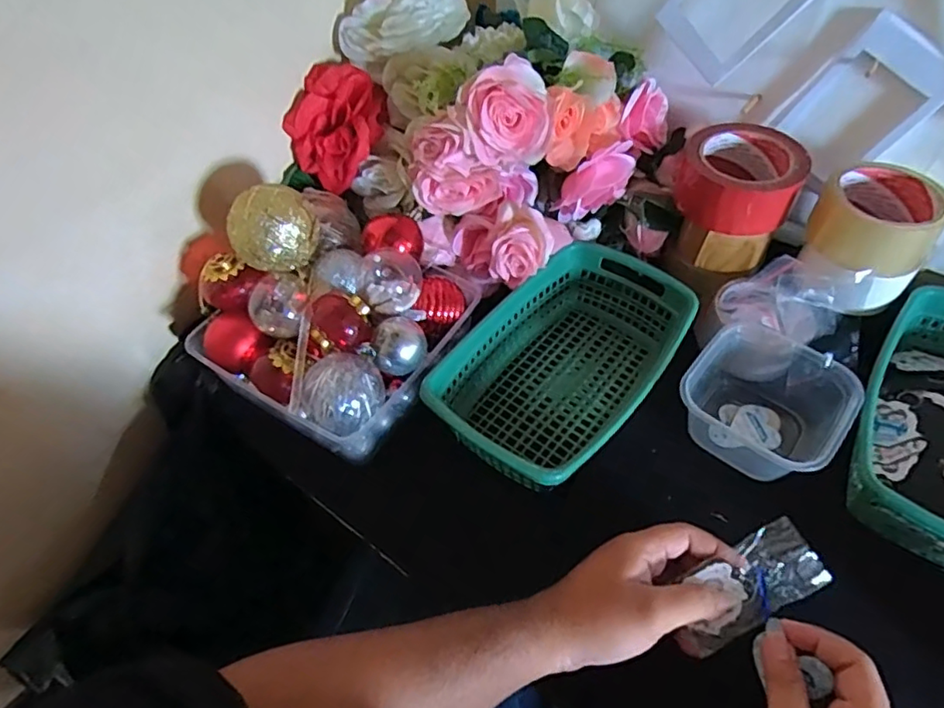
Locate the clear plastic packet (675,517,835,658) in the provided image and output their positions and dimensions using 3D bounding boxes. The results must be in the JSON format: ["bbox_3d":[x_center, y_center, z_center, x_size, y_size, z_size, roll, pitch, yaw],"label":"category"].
[{"bbox_3d":[0.176,0.154,0.385,0.103,0.005,0.047,-35,74,8],"label":"clear plastic packet"}]

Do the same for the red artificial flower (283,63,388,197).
[{"bbox_3d":[-0.132,-0.226,0.583,0.086,0.110,0.060,38,19,-4],"label":"red artificial flower"}]

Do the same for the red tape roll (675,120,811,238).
[{"bbox_3d":[0.245,-0.161,0.541,0.103,0.055,0.097,16,53,14],"label":"red tape roll"}]

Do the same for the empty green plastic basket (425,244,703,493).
[{"bbox_3d":[0.084,0.009,0.526,0.150,0.069,0.247,32,58,25],"label":"empty green plastic basket"}]

